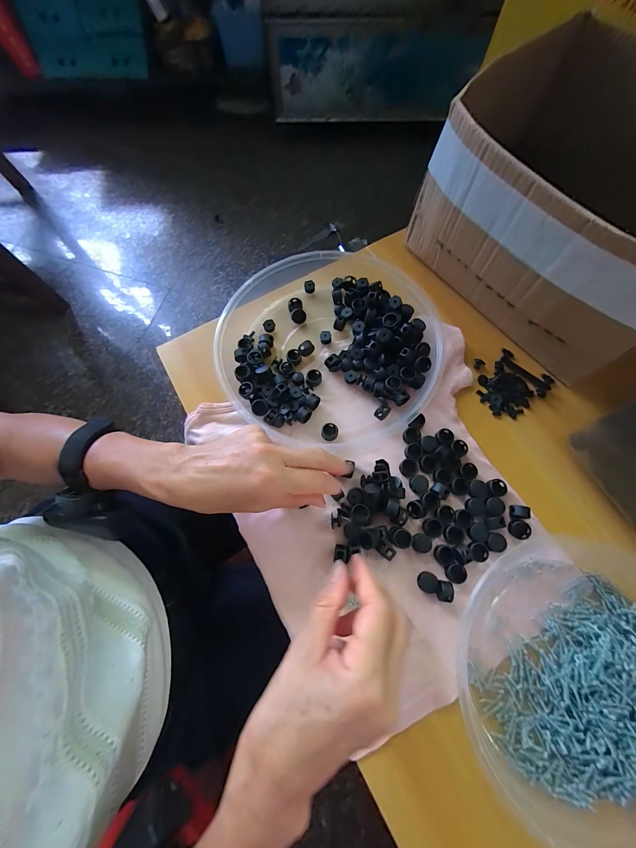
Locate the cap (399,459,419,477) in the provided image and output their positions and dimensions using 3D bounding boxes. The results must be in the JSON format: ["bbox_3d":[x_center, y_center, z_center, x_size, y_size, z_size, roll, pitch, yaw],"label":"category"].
[{"bbox_3d":[0.091,0.044,0.307,0.016,0.007,0.017,0,73,0],"label":"cap"}]

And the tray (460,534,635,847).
[{"bbox_3d":[0.216,0.197,0.241,0.180,0.038,0.203,15,73,5],"label":"tray"}]

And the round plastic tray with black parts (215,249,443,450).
[{"bbox_3d":[0.011,-0.089,0.342,0.230,0.041,0.223,0,73,0],"label":"round plastic tray with black parts"}]

